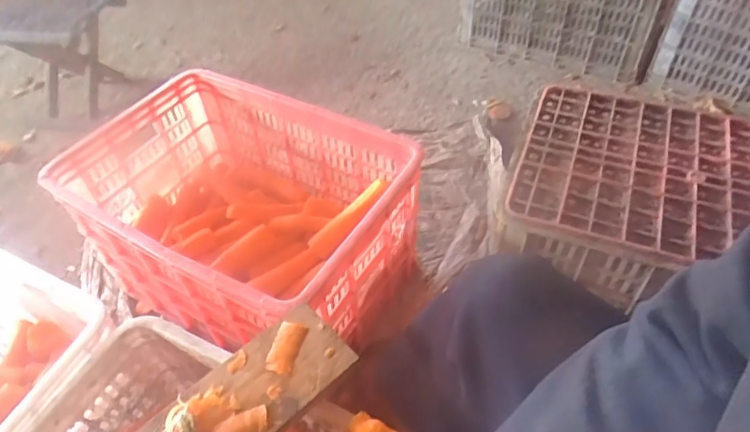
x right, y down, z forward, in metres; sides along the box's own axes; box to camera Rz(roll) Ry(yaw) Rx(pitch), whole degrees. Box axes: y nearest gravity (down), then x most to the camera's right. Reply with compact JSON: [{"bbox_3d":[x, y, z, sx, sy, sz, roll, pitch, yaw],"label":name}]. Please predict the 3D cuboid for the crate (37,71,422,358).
[{"bbox_3d":[-0.210,0.008,0.896,0.505,0.294,0.356,21,54,21],"label":"crate"}]

